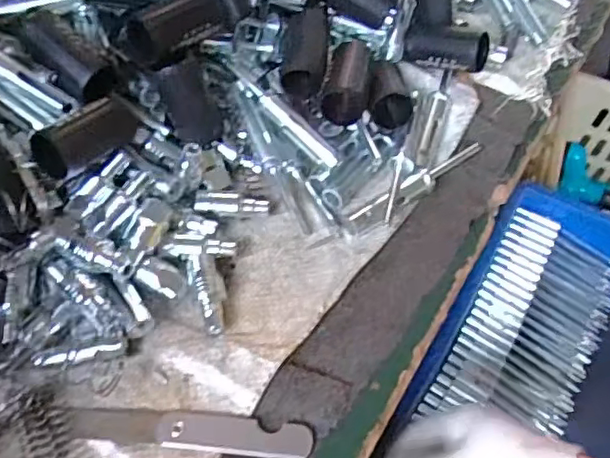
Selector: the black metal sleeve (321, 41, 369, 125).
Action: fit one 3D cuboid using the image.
[{"bbox_3d":[0.031,-0.108,0.457,0.029,0.036,0.059,8,57,1],"label":"black metal sleeve"}]

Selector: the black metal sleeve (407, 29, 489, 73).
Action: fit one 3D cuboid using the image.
[{"bbox_3d":[0.116,-0.149,0.494,0.067,0.027,0.025,15,55,28],"label":"black metal sleeve"}]

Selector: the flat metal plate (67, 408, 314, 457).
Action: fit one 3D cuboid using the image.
[{"bbox_3d":[-0.067,0.118,0.352,0.139,0.004,0.024,6,57,-1],"label":"flat metal plate"}]

